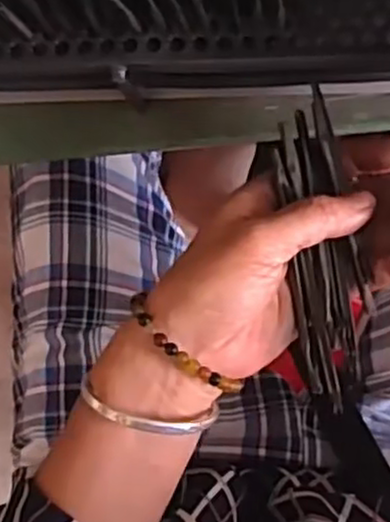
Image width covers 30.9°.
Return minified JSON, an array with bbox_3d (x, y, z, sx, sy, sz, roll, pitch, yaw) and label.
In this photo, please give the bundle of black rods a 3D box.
[{"bbox_3d":[0.059,-0.009,0.325,0.034,0.013,0.142,-5,79,6],"label":"bundle of black rods"}]

